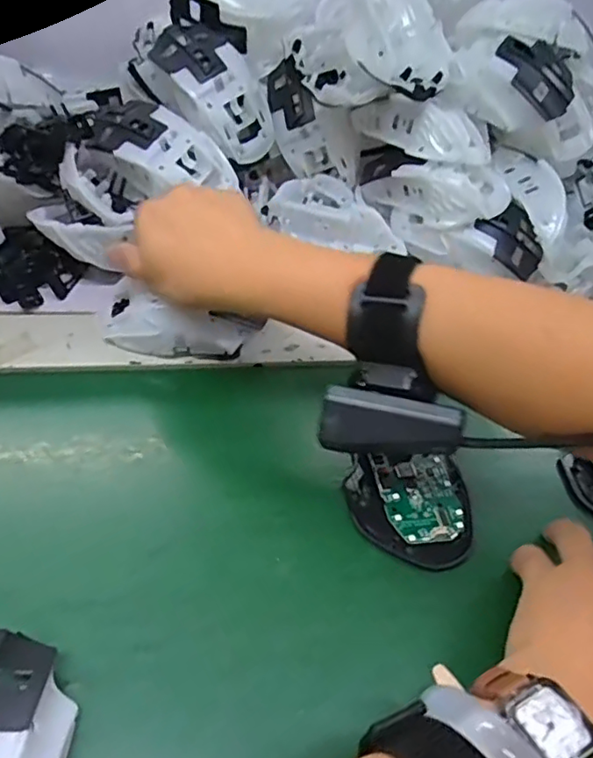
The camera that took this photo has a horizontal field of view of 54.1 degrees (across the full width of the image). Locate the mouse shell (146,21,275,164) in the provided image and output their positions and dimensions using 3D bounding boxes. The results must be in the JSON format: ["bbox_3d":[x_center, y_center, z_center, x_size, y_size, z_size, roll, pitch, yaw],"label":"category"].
[{"bbox_3d":[-0.062,-0.220,0.440,0.057,0.043,0.117,-38,95,-31],"label":"mouse shell"}]

